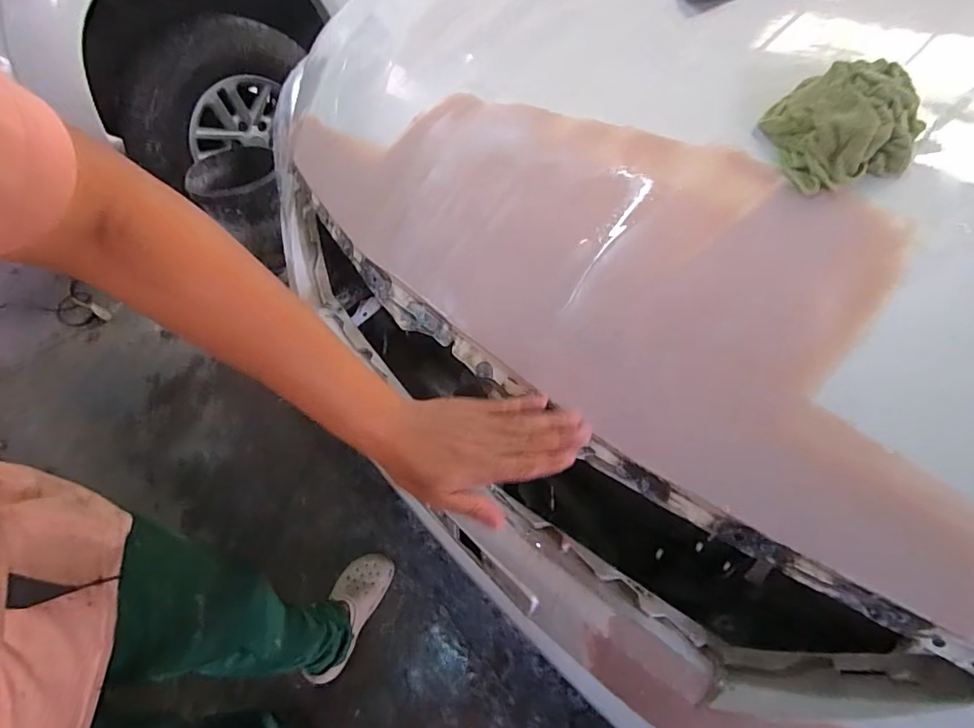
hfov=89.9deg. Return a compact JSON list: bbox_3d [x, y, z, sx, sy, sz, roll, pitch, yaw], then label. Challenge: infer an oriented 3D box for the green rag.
[{"bbox_3d":[0.321,-0.218,0.437,0.110,0.065,0.109,-7,51,0],"label":"green rag"}]

